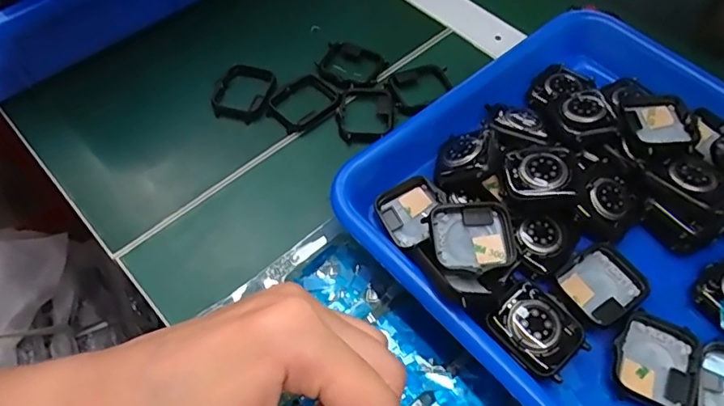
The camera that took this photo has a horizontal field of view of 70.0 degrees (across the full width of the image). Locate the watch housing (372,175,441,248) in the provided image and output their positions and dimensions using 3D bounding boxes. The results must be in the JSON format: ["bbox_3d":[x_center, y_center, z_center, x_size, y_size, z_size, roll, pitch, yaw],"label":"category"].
[{"bbox_3d":[0.028,0.004,0.289,0.033,0.016,0.036,-21,60,-15],"label":"watch housing"}]

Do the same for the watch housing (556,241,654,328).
[{"bbox_3d":[0.125,0.043,0.270,0.039,0.009,0.037,-30,63,-20],"label":"watch housing"}]

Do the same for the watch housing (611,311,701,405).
[{"bbox_3d":[0.141,0.077,0.250,0.038,0.010,0.042,22,59,12],"label":"watch housing"}]

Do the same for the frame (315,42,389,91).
[{"bbox_3d":[-0.007,-0.099,0.376,0.048,0.012,0.040,37,63,20],"label":"frame"}]

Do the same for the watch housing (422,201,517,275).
[{"bbox_3d":[0.057,0.019,0.266,0.041,0.010,0.037,-10,66,-9],"label":"watch housing"}]

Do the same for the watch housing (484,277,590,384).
[{"bbox_3d":[0.084,0.060,0.248,0.035,0.008,0.043,-35,65,-22],"label":"watch housing"}]

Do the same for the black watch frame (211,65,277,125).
[{"bbox_3d":[-0.082,-0.077,0.363,0.042,0.009,0.045,15,58,8],"label":"black watch frame"}]

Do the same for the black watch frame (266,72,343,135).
[{"bbox_3d":[-0.039,-0.068,0.358,0.048,0.010,0.040,-30,63,-20],"label":"black watch frame"}]

